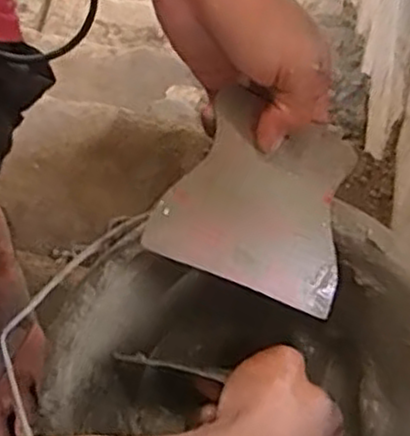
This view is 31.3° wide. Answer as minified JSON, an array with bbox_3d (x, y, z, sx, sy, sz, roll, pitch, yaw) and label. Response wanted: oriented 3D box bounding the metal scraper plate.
[{"bbox_3d":[0.037,-0.011,0.432,0.120,0.006,0.106,23,81,-20],"label":"metal scraper plate"}]

